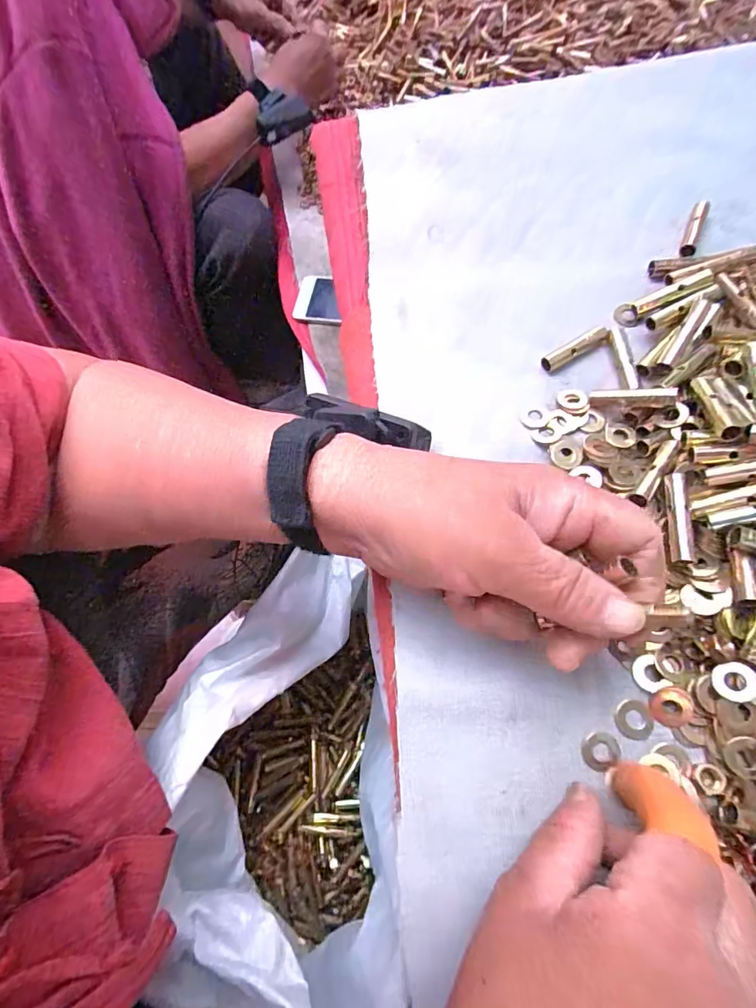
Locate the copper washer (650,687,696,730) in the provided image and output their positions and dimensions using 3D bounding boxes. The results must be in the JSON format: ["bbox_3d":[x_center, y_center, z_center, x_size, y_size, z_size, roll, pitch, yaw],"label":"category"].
[{"bbox_3d":[0.133,0.092,0.218,0.016,0.007,0.016,-5,67,3],"label":"copper washer"}]

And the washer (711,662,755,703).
[{"bbox_3d":[0.156,0.078,0.211,0.017,0.004,0.016,-7,56,28],"label":"washer"}]

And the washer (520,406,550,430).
[{"bbox_3d":[0.090,-0.050,0.279,0.014,0.004,0.016,38,76,18],"label":"washer"}]

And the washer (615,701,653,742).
[{"bbox_3d":[0.117,0.098,0.219,0.017,0.004,0.016,-2,67,4],"label":"washer"}]

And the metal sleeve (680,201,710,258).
[{"bbox_3d":[0.210,-0.180,0.322,0.010,0.010,0.053,22,71,14],"label":"metal sleeve"}]

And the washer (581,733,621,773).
[{"bbox_3d":[0.100,0.111,0.216,0.017,0.004,0.016,1,67,5],"label":"washer"}]

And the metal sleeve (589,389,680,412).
[{"bbox_3d":[0.142,-0.058,0.270,0.043,0.010,0.009,4,64,34],"label":"metal sleeve"}]

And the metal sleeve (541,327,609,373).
[{"bbox_3d":[0.119,-0.093,0.291,0.044,0.012,0.009,-29,68,-7],"label":"metal sleeve"}]

